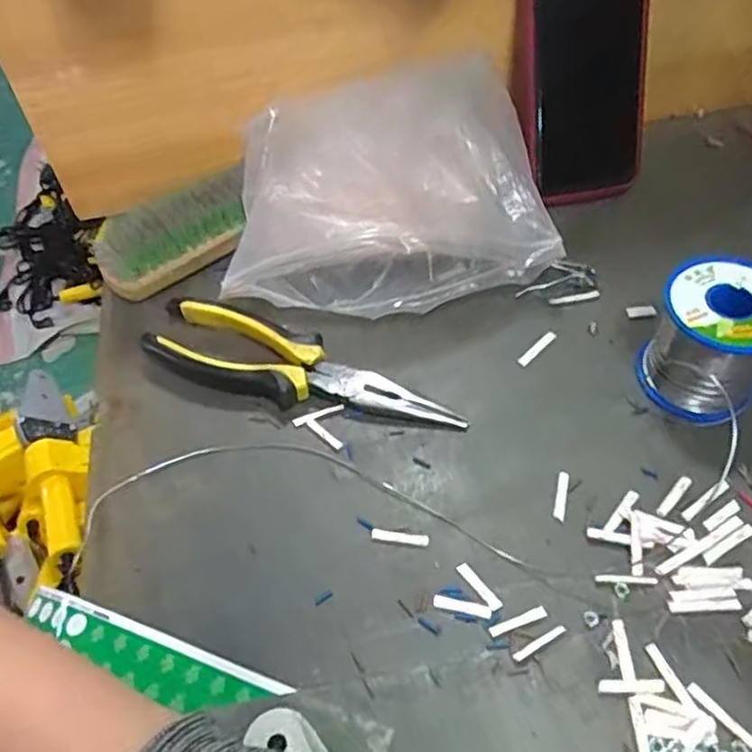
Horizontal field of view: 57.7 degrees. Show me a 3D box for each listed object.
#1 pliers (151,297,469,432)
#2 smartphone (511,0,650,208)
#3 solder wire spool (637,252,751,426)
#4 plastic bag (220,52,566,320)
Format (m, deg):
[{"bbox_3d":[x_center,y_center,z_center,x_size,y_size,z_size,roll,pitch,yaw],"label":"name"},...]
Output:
[{"bbox_3d":[-0.046,-0.001,0.398,0.188,0.027,0.048,17,55,16],"label":"pliers"},{"bbox_3d":[0.137,-0.204,0.459,0.084,0.169,0.016,-3,30,8],"label":"smartphone"},{"bbox_3d":[0.187,-0.021,0.378,0.062,0.061,0.070,25,58,21],"label":"solder wire spool"},{"bbox_3d":[0.005,-0.118,0.445,0.200,0.092,0.141,-8,52,-3],"label":"plastic bag"}]

